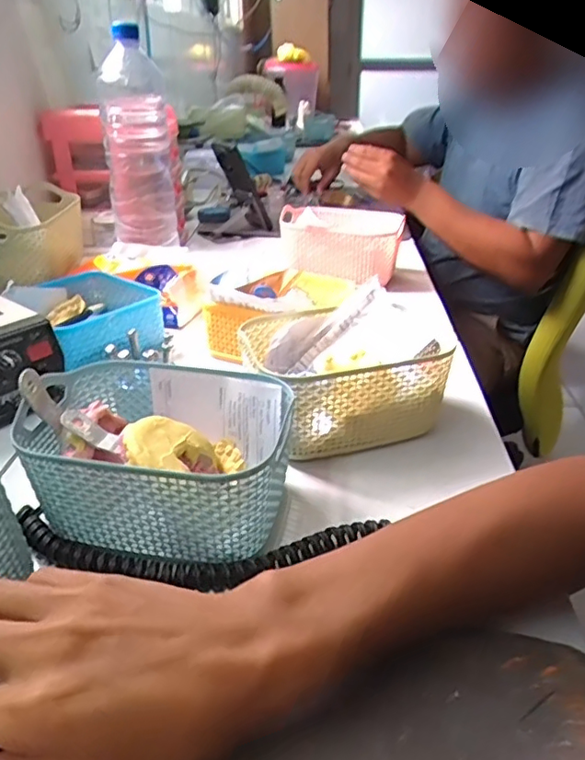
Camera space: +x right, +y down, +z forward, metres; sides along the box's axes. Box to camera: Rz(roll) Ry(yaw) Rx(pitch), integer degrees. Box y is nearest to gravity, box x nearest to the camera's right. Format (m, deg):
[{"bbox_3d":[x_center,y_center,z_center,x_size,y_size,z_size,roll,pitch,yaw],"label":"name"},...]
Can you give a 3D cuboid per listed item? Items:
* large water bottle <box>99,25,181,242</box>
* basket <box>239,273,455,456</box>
[{"bbox_3d":[-0.198,-0.301,0.743,0.084,0.242,0.092,-8,31,-15],"label":"large water bottle"},{"bbox_3d":[0.041,0.000,0.491,0.144,0.083,0.117,-9,31,-17],"label":"basket"}]

